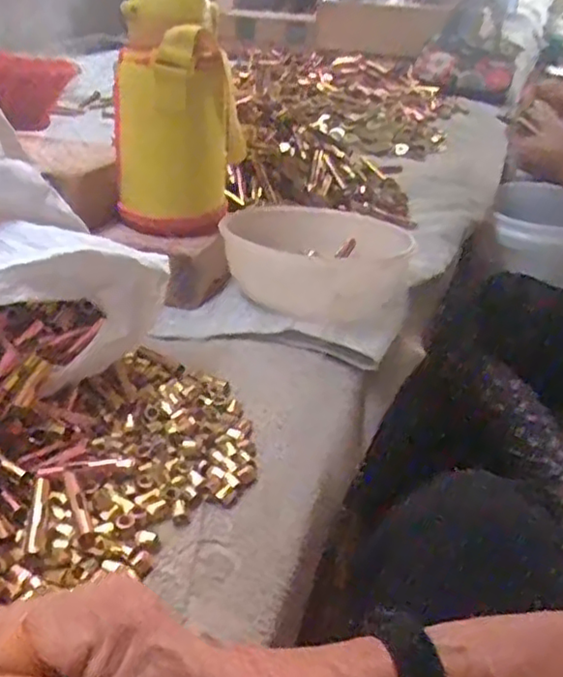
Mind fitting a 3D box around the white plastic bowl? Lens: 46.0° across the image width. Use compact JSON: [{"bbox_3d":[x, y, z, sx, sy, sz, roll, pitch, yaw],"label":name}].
[{"bbox_3d":[0.037,-0.062,0.555,0.118,0.063,0.143,22,37,28],"label":"white plastic bowl"}]

